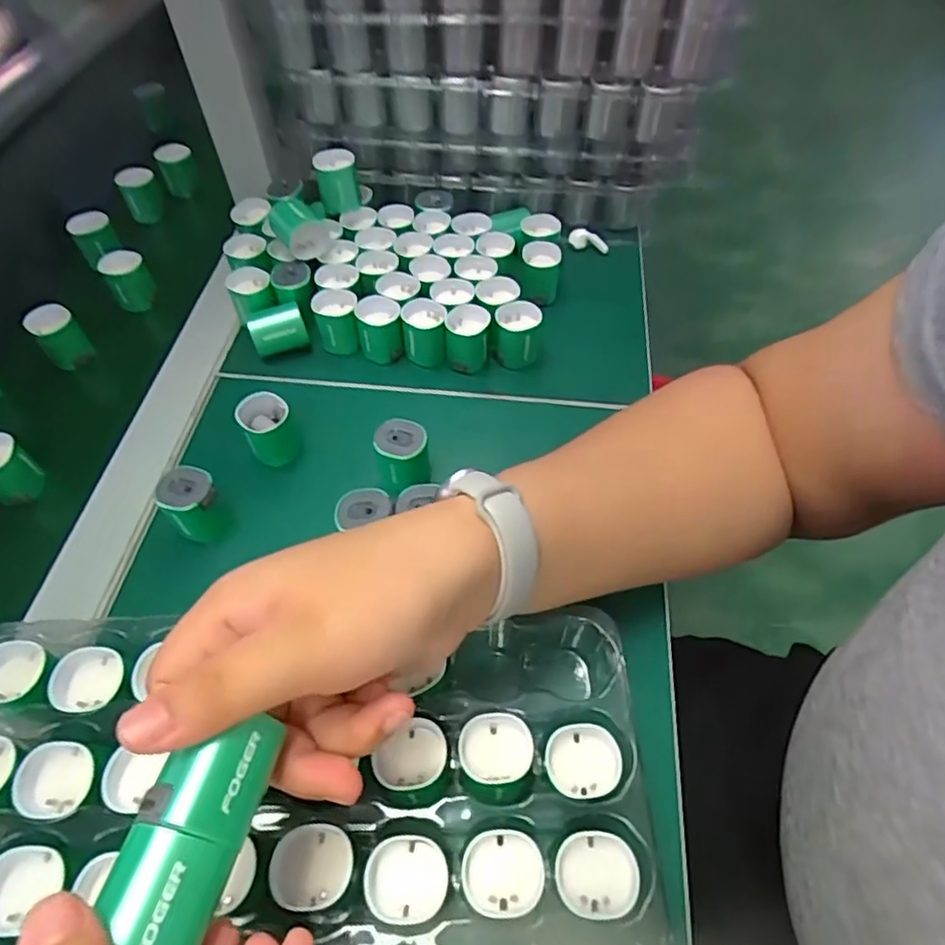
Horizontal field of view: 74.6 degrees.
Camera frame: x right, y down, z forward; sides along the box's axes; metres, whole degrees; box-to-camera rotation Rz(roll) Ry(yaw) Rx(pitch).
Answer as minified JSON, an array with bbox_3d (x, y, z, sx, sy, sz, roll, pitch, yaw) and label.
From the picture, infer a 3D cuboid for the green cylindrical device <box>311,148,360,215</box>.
[{"bbox_3d":[-0.102,-0.219,0.471,0.028,0.039,0.030,0,53,0],"label":"green cylindrical device"}]

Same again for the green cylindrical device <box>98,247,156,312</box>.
[{"bbox_3d":[-0.261,-0.146,0.471,0.030,0.037,0.027,-28,58,-19],"label":"green cylindrical device"}]

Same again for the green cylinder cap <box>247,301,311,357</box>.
[{"bbox_3d":[-0.134,-0.097,0.430,0.036,0.031,0.030,-19,55,-13],"label":"green cylinder cap"}]

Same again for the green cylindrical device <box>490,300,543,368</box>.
[{"bbox_3d":[0.030,-0.094,0.425,0.030,0.036,0.029,0,53,0],"label":"green cylindrical device"}]

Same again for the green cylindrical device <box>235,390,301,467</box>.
[{"bbox_3d":[-0.124,-0.028,0.377,0.028,0.034,0.025,-28,58,-19],"label":"green cylindrical device"}]

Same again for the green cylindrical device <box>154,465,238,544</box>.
[{"bbox_3d":[-0.153,0.018,0.346,0.031,0.038,0.029,0,53,0],"label":"green cylindrical device"}]

